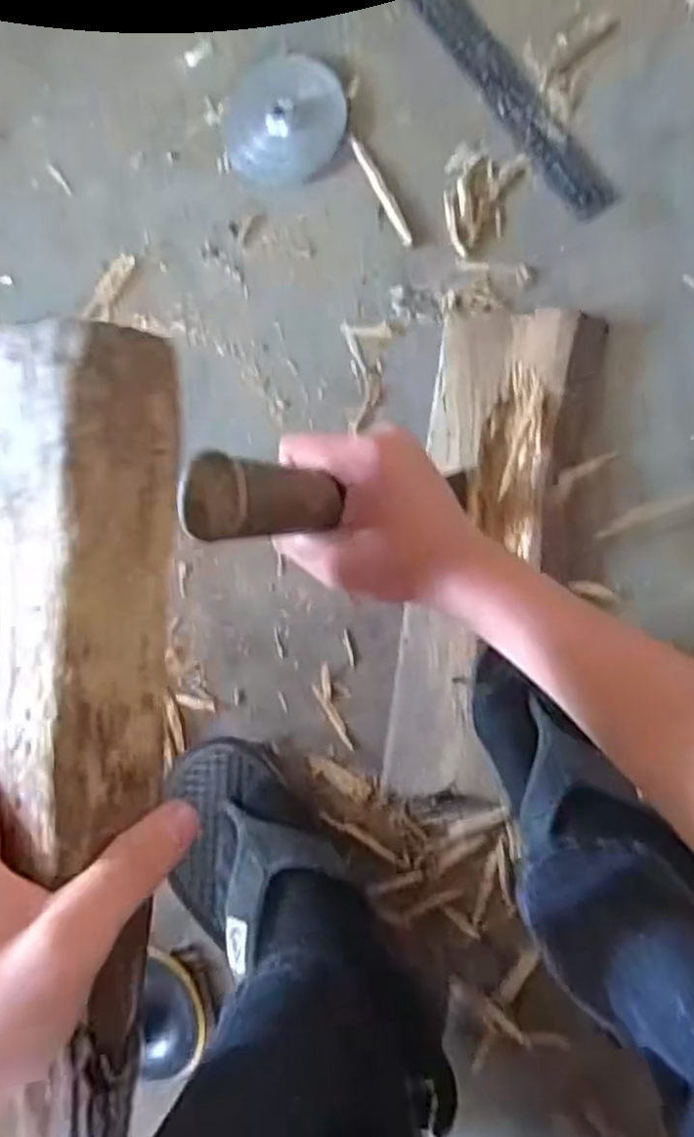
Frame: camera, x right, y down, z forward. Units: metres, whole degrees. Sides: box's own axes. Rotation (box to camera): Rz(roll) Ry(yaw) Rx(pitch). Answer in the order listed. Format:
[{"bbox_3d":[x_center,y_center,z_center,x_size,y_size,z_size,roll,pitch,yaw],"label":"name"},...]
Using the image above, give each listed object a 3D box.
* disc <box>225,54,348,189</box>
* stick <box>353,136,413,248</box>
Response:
[{"bbox_3d":[-0.047,-0.335,0.539,0.090,0.009,0.095,0,87,8],"label":"disc"},{"bbox_3d":[0.025,-0.275,0.526,0.010,0.004,0.092,-26,83,6],"label":"stick"}]

